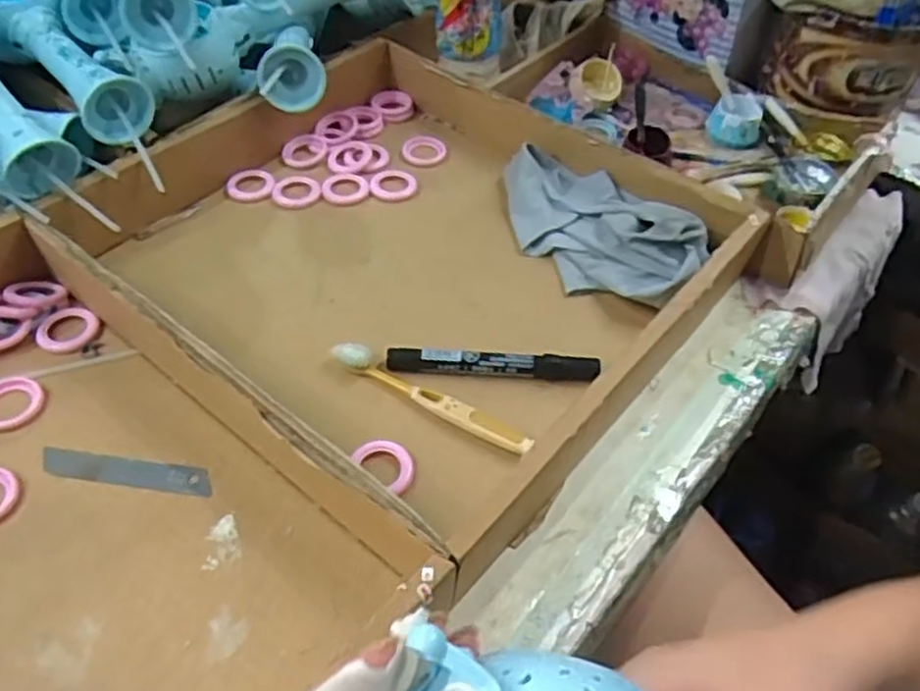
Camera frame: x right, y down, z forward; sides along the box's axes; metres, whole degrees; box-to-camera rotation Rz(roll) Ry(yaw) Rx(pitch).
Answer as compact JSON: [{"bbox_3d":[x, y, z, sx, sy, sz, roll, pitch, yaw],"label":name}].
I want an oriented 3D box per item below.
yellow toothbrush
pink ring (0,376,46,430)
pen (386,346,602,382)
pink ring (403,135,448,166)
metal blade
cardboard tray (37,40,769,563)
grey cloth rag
[{"bbox_3d":[-0.019,0.029,0.444,0.137,0.015,0.015,26,52,17],"label":"yellow toothbrush"},{"bbox_3d":[-0.269,0.034,0.436,0.039,0.004,0.038,2,49,-3],"label":"pink ring"},{"bbox_3d":[0.021,0.010,0.461,0.132,0.013,0.015,4,49,-1],"label":"pen"},{"bbox_3d":[-0.030,-0.167,0.624,0.037,0.008,0.031,1,49,-4],"label":"pink ring"},{"bbox_3d":[-0.188,0.070,0.413,0.098,0.004,0.019,8,49,2],"label":"metal blade"},{"bbox_3d":[-0.035,-0.070,0.523,0.371,0.066,0.371,35,55,23],"label":"cardboard tray"},{"bbox_3d":[0.098,-0.094,0.542,0.091,0.041,0.176,-34,60,-29],"label":"grey cloth rag"}]

